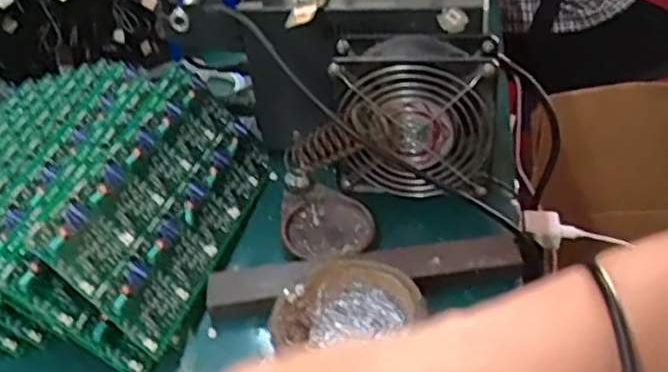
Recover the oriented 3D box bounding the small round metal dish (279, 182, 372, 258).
[{"bbox_3d":[-0.006,0.025,0.512,0.063,0.018,0.063,-3,38,3],"label":"small round metal dish"}]

